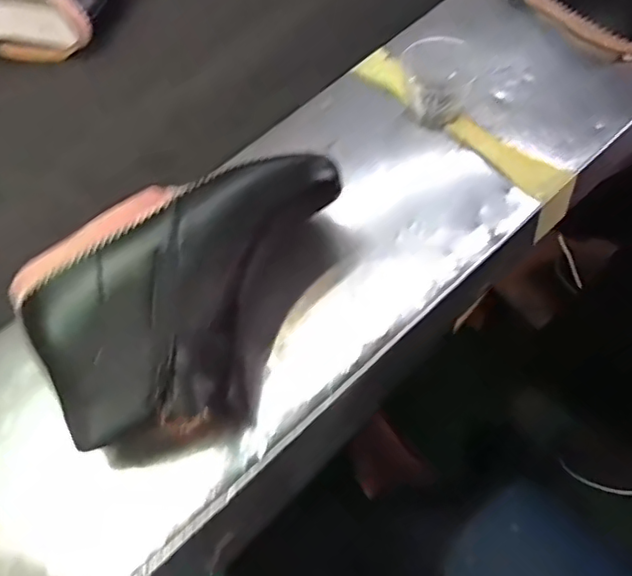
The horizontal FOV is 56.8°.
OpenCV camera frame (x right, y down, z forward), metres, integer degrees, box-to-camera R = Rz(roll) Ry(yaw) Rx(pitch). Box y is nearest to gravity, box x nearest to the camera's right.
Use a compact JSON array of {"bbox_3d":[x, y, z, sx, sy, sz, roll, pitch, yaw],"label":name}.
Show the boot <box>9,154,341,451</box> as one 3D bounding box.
[{"bbox_3d":[-0.075,0.008,0.410,0.240,0.089,0.138,-27,62,-8],"label":"boot"}]

